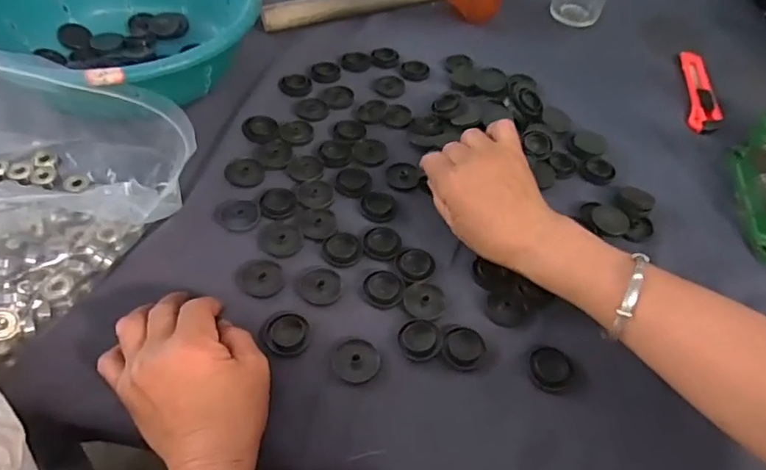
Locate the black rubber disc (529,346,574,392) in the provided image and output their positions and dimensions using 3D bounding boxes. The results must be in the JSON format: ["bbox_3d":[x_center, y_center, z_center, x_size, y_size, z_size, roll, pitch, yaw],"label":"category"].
[{"bbox_3d":[0.122,0.095,0.386,0.030,0.004,0.033,2,52,-3],"label":"black rubber disc"}]

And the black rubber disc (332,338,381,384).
[{"bbox_3d":[-0.019,0.090,0.385,0.032,0.006,0.031,2,52,-3],"label":"black rubber disc"}]

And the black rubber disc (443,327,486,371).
[{"bbox_3d":[0.059,0.083,0.394,0.030,0.004,0.032,2,52,-3],"label":"black rubber disc"}]

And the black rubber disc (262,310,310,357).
[{"bbox_3d":[-0.071,0.070,0.391,0.033,0.007,0.038,-9,54,-11],"label":"black rubber disc"}]

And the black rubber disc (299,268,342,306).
[{"bbox_3d":[-0.048,0.039,0.415,0.031,0.004,0.032,2,52,-3],"label":"black rubber disc"}]

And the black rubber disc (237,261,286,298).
[{"bbox_3d":[-0.095,0.034,0.417,0.035,0.007,0.031,-6,53,-8],"label":"black rubber disc"}]

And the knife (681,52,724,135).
[{"bbox_3d":[0.359,-0.161,0.605,0.033,0.012,0.131,13,53,6],"label":"knife"}]

